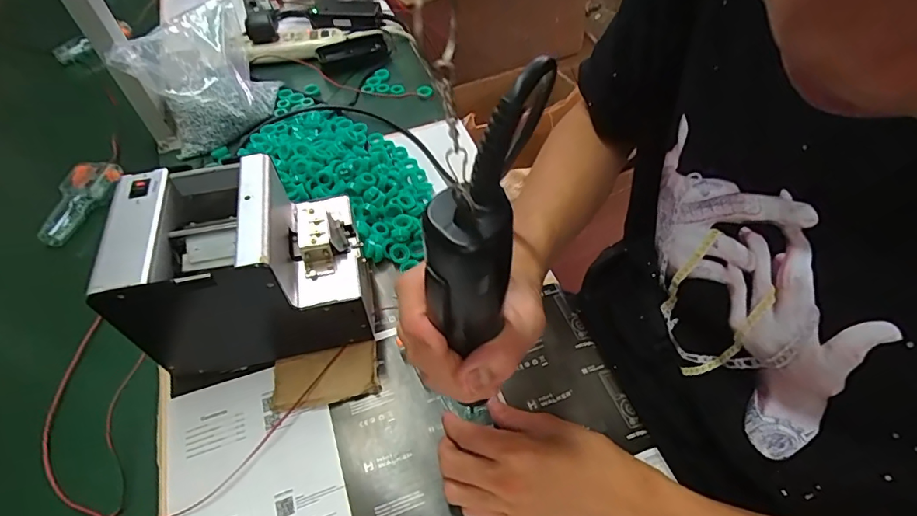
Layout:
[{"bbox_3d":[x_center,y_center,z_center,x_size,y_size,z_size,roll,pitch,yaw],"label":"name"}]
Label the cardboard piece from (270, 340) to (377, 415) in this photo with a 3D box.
[{"bbox_3d":[-0.122,0.110,0.452,0.092,0.009,0.052,-11,53,-7],"label":"cardboard piece"}]

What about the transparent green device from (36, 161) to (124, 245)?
[{"bbox_3d":[-0.474,-0.074,0.604,0.065,0.026,0.121,16,56,17],"label":"transparent green device"}]

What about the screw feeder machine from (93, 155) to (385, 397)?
[{"bbox_3d":[-0.181,0.010,0.438,0.177,0.151,0.124,-13,54,-9],"label":"screw feeder machine"}]

